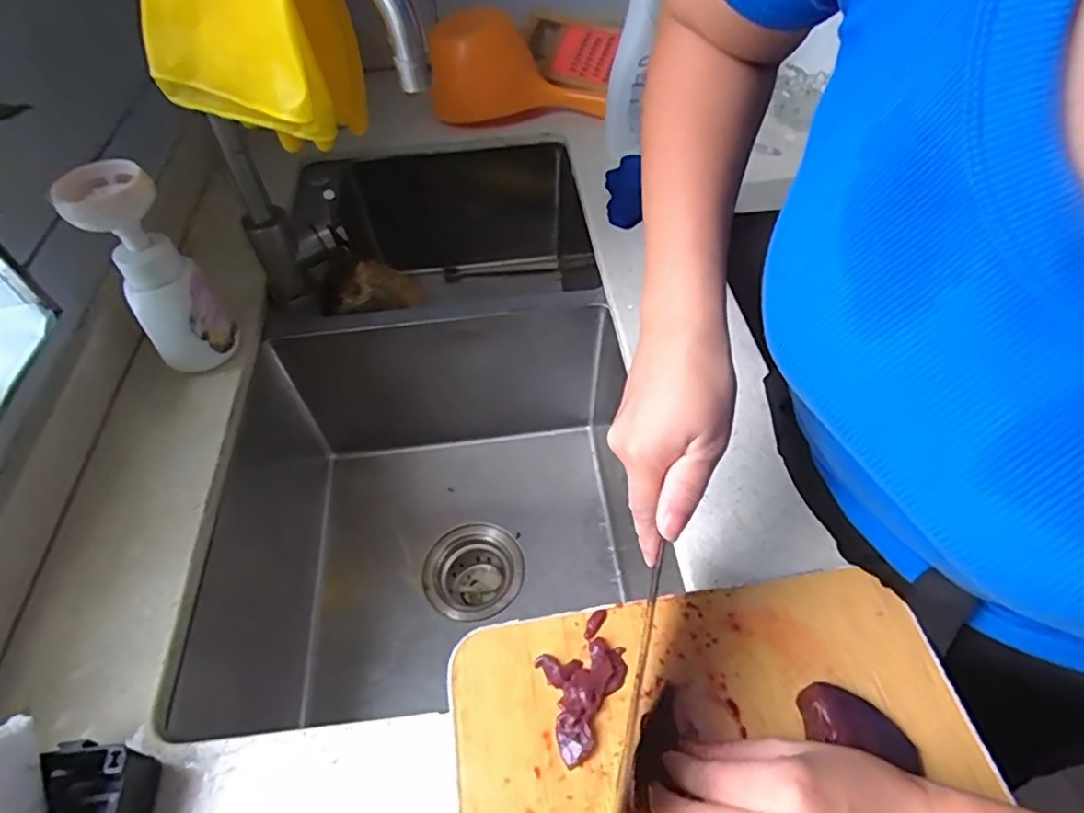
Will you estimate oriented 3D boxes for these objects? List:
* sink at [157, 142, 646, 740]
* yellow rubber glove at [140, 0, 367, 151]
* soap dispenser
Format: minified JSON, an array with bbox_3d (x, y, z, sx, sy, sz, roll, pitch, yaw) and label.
[{"bbox_3d":[-0.123,-0.047,0.711,0.405,0.249,0.696,-4,52,-2],"label":"sink"},{"bbox_3d":[-0.203,-0.255,0.410,0.120,0.140,0.079,12,53,11],"label":"yellow rubber glove"},{"bbox_3d":[-0.325,-0.111,0.507,0.067,0.167,0.065,-37,59,-24],"label":"soap dispenser"}]

